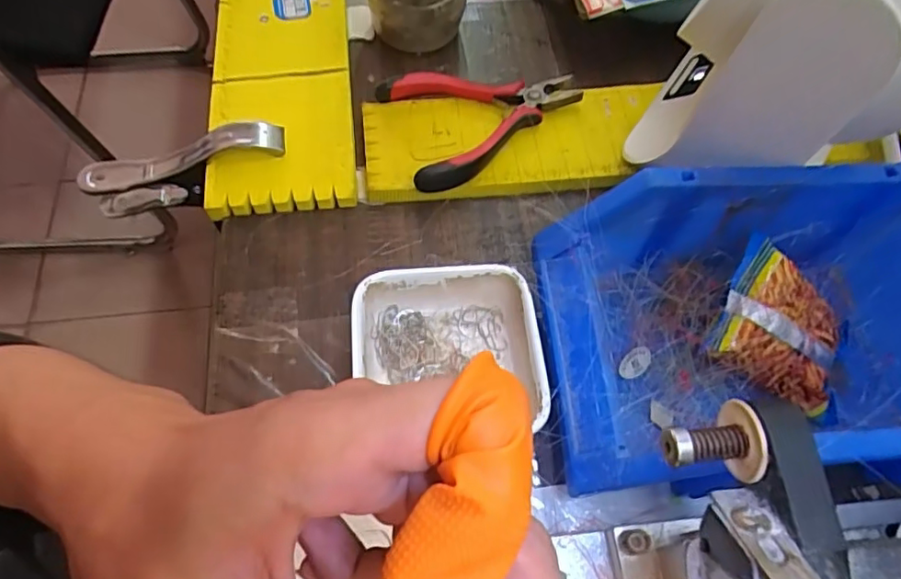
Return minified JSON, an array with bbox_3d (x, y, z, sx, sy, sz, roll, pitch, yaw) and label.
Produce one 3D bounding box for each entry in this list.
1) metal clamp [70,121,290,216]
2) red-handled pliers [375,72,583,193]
[{"bbox_3d":[-0.152,-0.069,0.335,0.120,0.048,0.020,-16,63,14],"label":"metal clamp"},{"bbox_3d":[0.023,-0.096,0.330,0.111,0.020,0.072,-13,64,-9],"label":"red-handled pliers"}]

